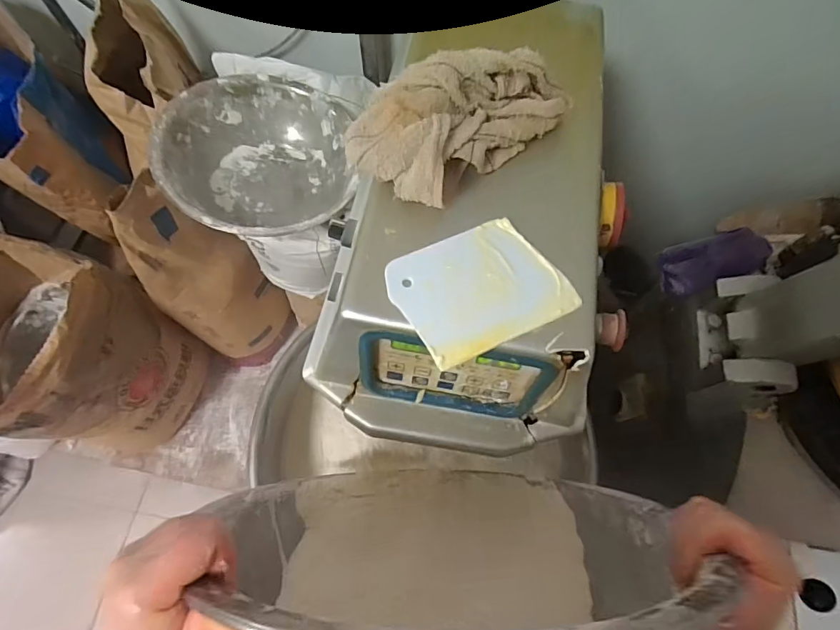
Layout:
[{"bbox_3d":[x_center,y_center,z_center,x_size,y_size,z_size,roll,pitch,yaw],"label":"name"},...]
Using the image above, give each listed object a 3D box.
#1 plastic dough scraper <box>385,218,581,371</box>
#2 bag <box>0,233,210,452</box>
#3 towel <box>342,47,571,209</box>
[{"bbox_3d":[0.049,-0.023,0.365,0.130,0.004,0.099,-24,72,-9],"label":"plastic dough scraper"},{"bbox_3d":[-0.683,0.110,0.928,0.282,0.556,0.301,3,67,1],"label":"bag"},{"bbox_3d":[0.029,-0.186,0.401,0.194,0.066,0.125,-40,73,-16],"label":"towel"}]

